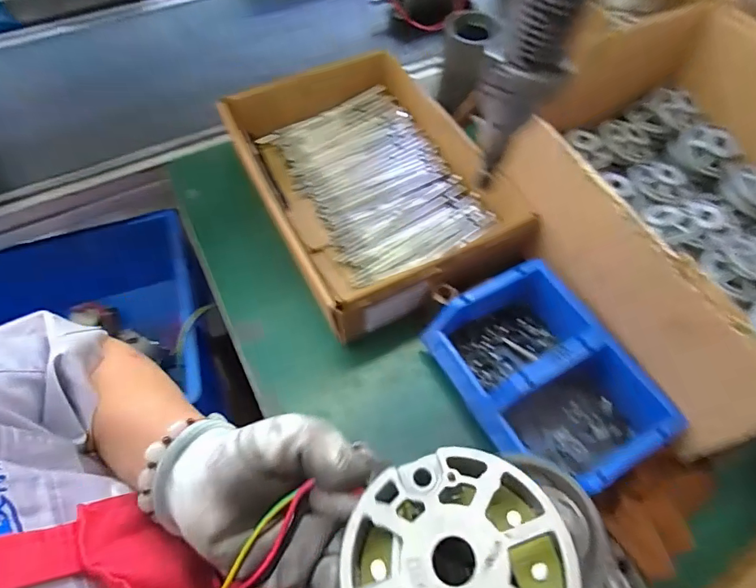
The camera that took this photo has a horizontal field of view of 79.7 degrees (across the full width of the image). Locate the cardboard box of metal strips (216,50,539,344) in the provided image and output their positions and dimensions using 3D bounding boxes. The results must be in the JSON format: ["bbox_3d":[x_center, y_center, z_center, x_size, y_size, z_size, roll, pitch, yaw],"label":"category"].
[{"bbox_3d":[-0.018,-0.155,0.601,0.261,0.085,0.387,-24,62,-14],"label":"cardboard box of metal strips"}]

